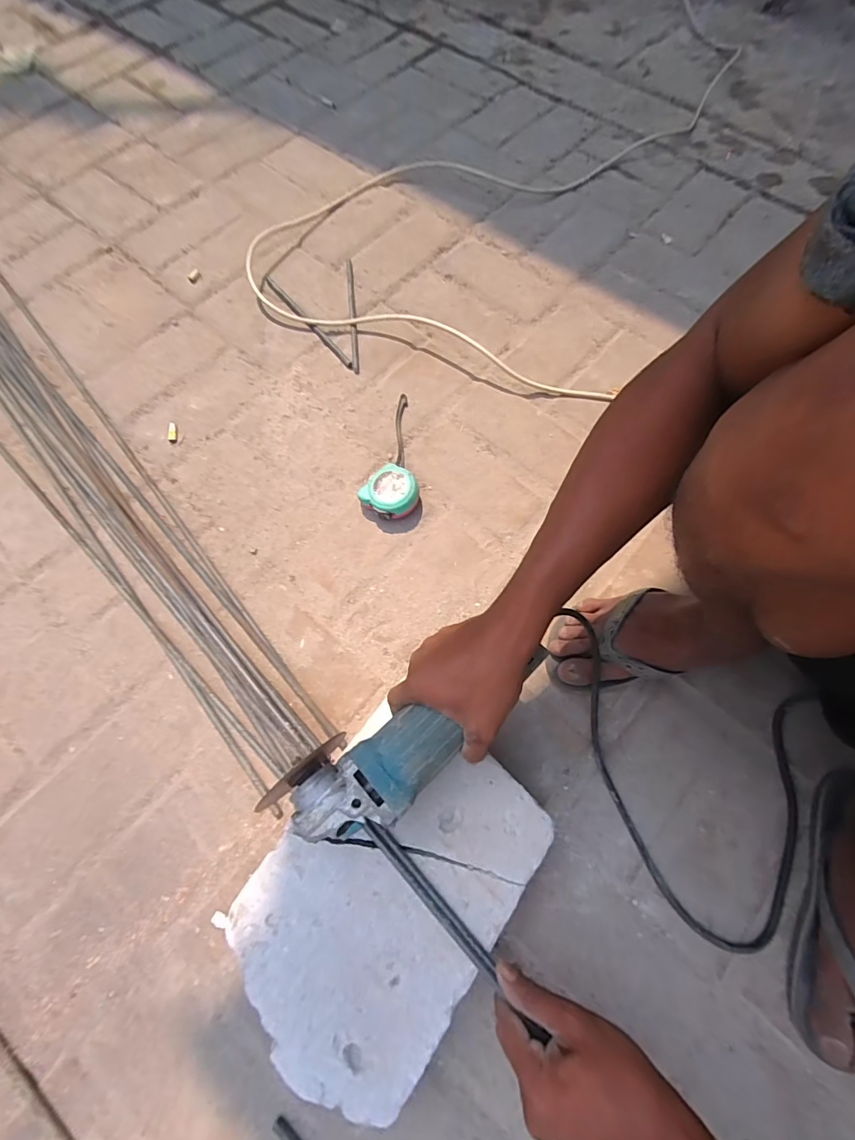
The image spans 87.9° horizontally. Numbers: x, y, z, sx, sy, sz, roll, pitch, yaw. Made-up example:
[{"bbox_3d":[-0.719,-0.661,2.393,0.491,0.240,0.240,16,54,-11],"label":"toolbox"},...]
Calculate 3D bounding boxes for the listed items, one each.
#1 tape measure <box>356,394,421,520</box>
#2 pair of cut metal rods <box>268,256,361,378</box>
[{"bbox_3d":[-0.049,-0.160,0.597,0.073,0.038,0.196,-1,69,2],"label":"tape measure"},{"bbox_3d":[-0.137,-0.422,0.705,0.130,0.007,0.246,-37,71,-11],"label":"pair of cut metal rods"}]

